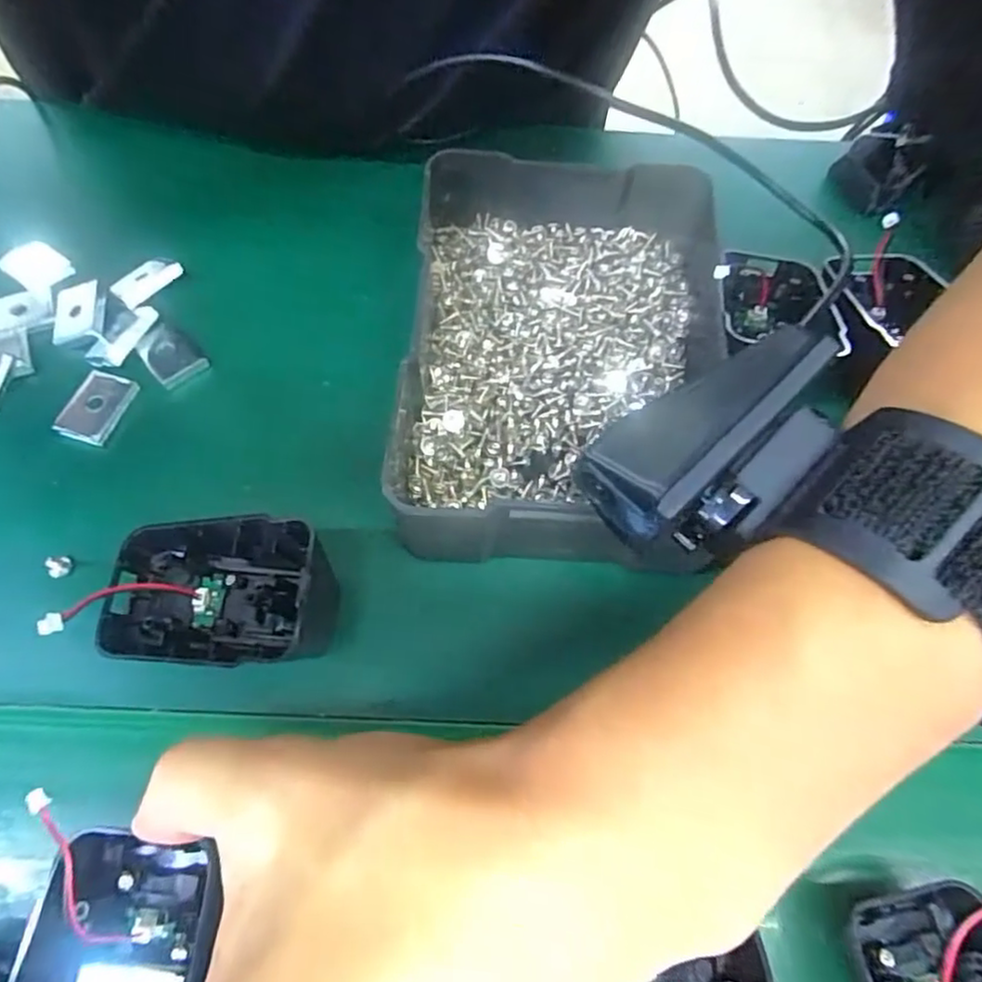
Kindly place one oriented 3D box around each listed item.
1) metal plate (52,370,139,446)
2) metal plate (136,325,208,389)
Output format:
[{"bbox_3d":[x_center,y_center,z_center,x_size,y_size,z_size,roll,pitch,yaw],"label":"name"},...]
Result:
[{"bbox_3d":[-0.154,-0.032,0.247,0.020,0.007,0.029,19,68,5],"label":"metal plate"},{"bbox_3d":[-0.131,-0.055,0.257,0.018,0.004,0.027,-42,75,-17],"label":"metal plate"}]

